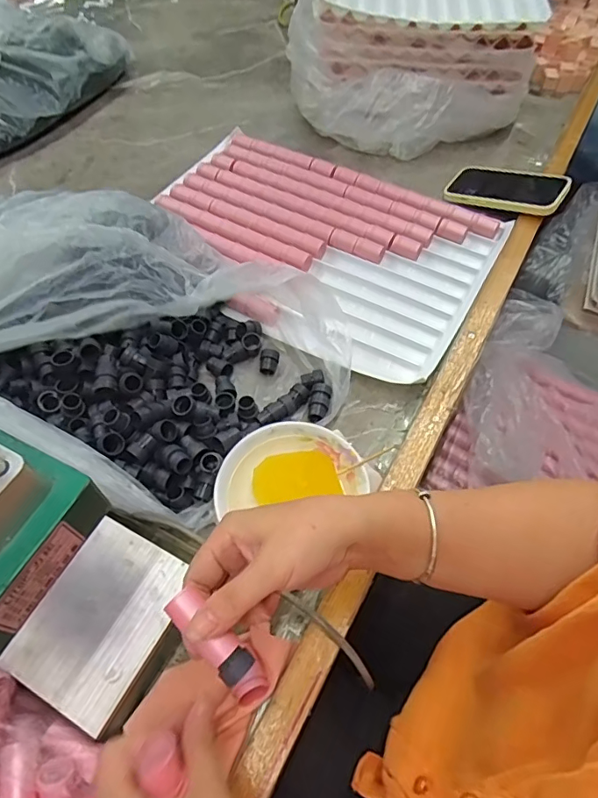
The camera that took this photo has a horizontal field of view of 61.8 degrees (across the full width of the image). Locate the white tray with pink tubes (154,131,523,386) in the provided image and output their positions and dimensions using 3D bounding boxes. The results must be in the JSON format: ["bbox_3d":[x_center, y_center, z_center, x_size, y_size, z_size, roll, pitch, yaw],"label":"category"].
[{"bbox_3d":[0.016,-0.212,0.642,0.432,0.024,0.283,27,59,17],"label":"white tray with pink tubes"}]

